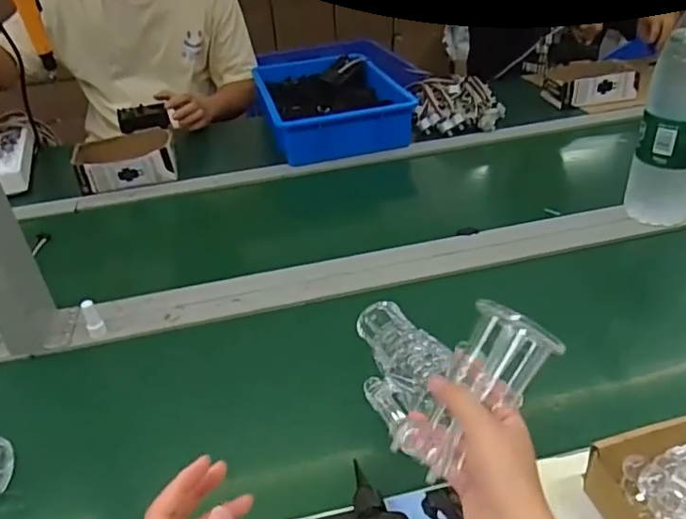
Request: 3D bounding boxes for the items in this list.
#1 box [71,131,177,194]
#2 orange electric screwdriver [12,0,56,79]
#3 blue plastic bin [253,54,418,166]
[{"bbox_3d":[-0.407,-0.183,1.087,0.178,0.069,0.133,-12,35,-11],"label":"box"},{"bbox_3d":[-0.562,-0.435,1.031,0.043,0.206,0.042,-14,58,-13],"label":"orange electric screwdriver"},{"bbox_3d":[-0.041,-0.344,1.254,0.272,0.091,0.409,-12,35,-11],"label":"blue plastic bin"}]

